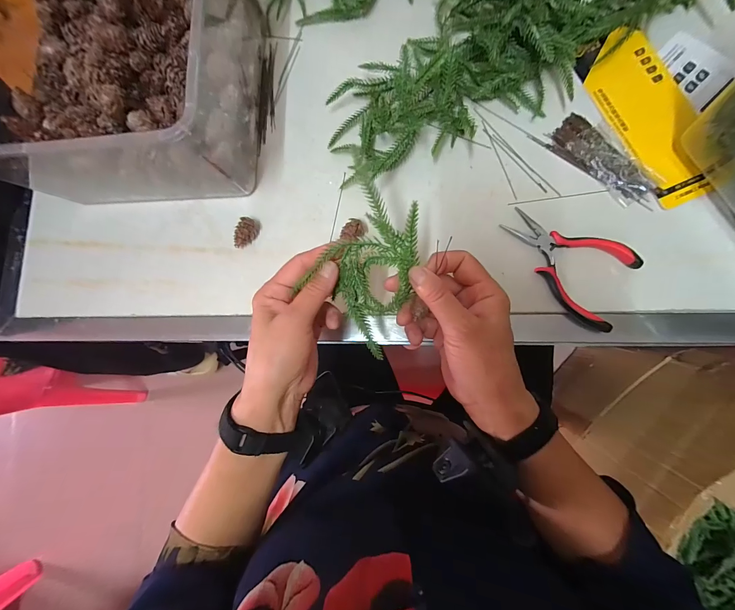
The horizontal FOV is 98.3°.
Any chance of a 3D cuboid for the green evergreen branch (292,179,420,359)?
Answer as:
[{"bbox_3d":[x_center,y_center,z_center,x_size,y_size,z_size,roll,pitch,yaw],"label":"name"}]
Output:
[{"bbox_3d":[0.003,-0.025,0.260,0.079,0.060,0.105,35,90,9],"label":"green evergreen branch"}]

